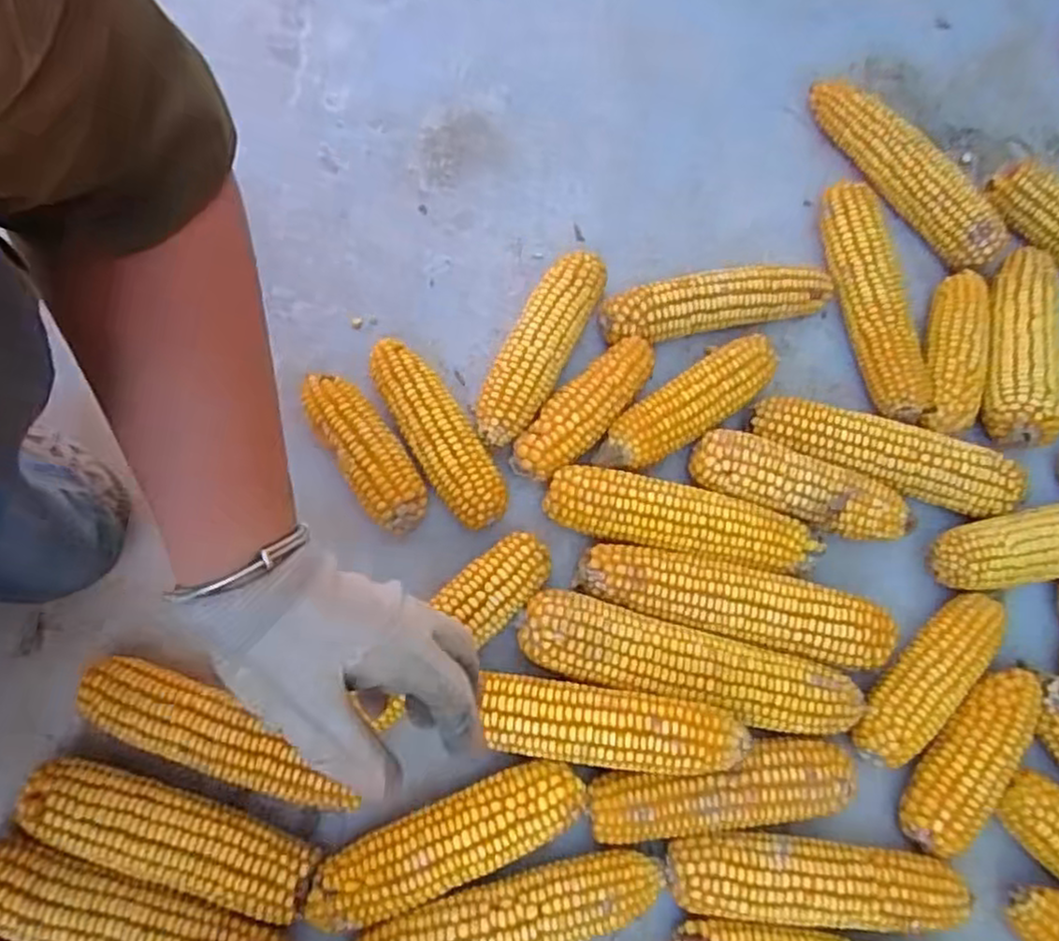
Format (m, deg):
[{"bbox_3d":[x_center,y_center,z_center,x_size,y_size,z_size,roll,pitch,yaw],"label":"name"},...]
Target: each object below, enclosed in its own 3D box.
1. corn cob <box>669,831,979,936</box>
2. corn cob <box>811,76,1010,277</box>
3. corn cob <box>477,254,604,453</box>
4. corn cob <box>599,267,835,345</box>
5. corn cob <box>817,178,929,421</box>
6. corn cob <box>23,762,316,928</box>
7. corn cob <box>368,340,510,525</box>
[{"bbox_3d":[0.165,0.237,0.421,0.174,0.046,0.050,7,69,0],"label":"corn cob"},{"bbox_3d":[0.297,-0.240,0.586,0.038,0.046,0.200,-30,73,-13],"label":"corn cob"},{"bbox_3d":[0.005,-0.083,0.519,0.044,0.047,0.159,25,72,6],"label":"corn cob"},{"bbox_3d":[0.138,-0.122,0.541,0.174,0.044,0.042,-14,70,-8],"label":"corn cob"},{"bbox_3d":[0.251,-0.128,0.544,0.040,0.045,0.194,-7,69,-6],"label":"corn cob"},{"bbox_3d":[-0.201,0.205,0.413,0.167,0.045,0.054,16,69,3],"label":"corn cob"},{"bbox_3d":[-0.065,-0.023,0.496,0.050,0.044,0.147,-30,73,-13],"label":"corn cob"}]

